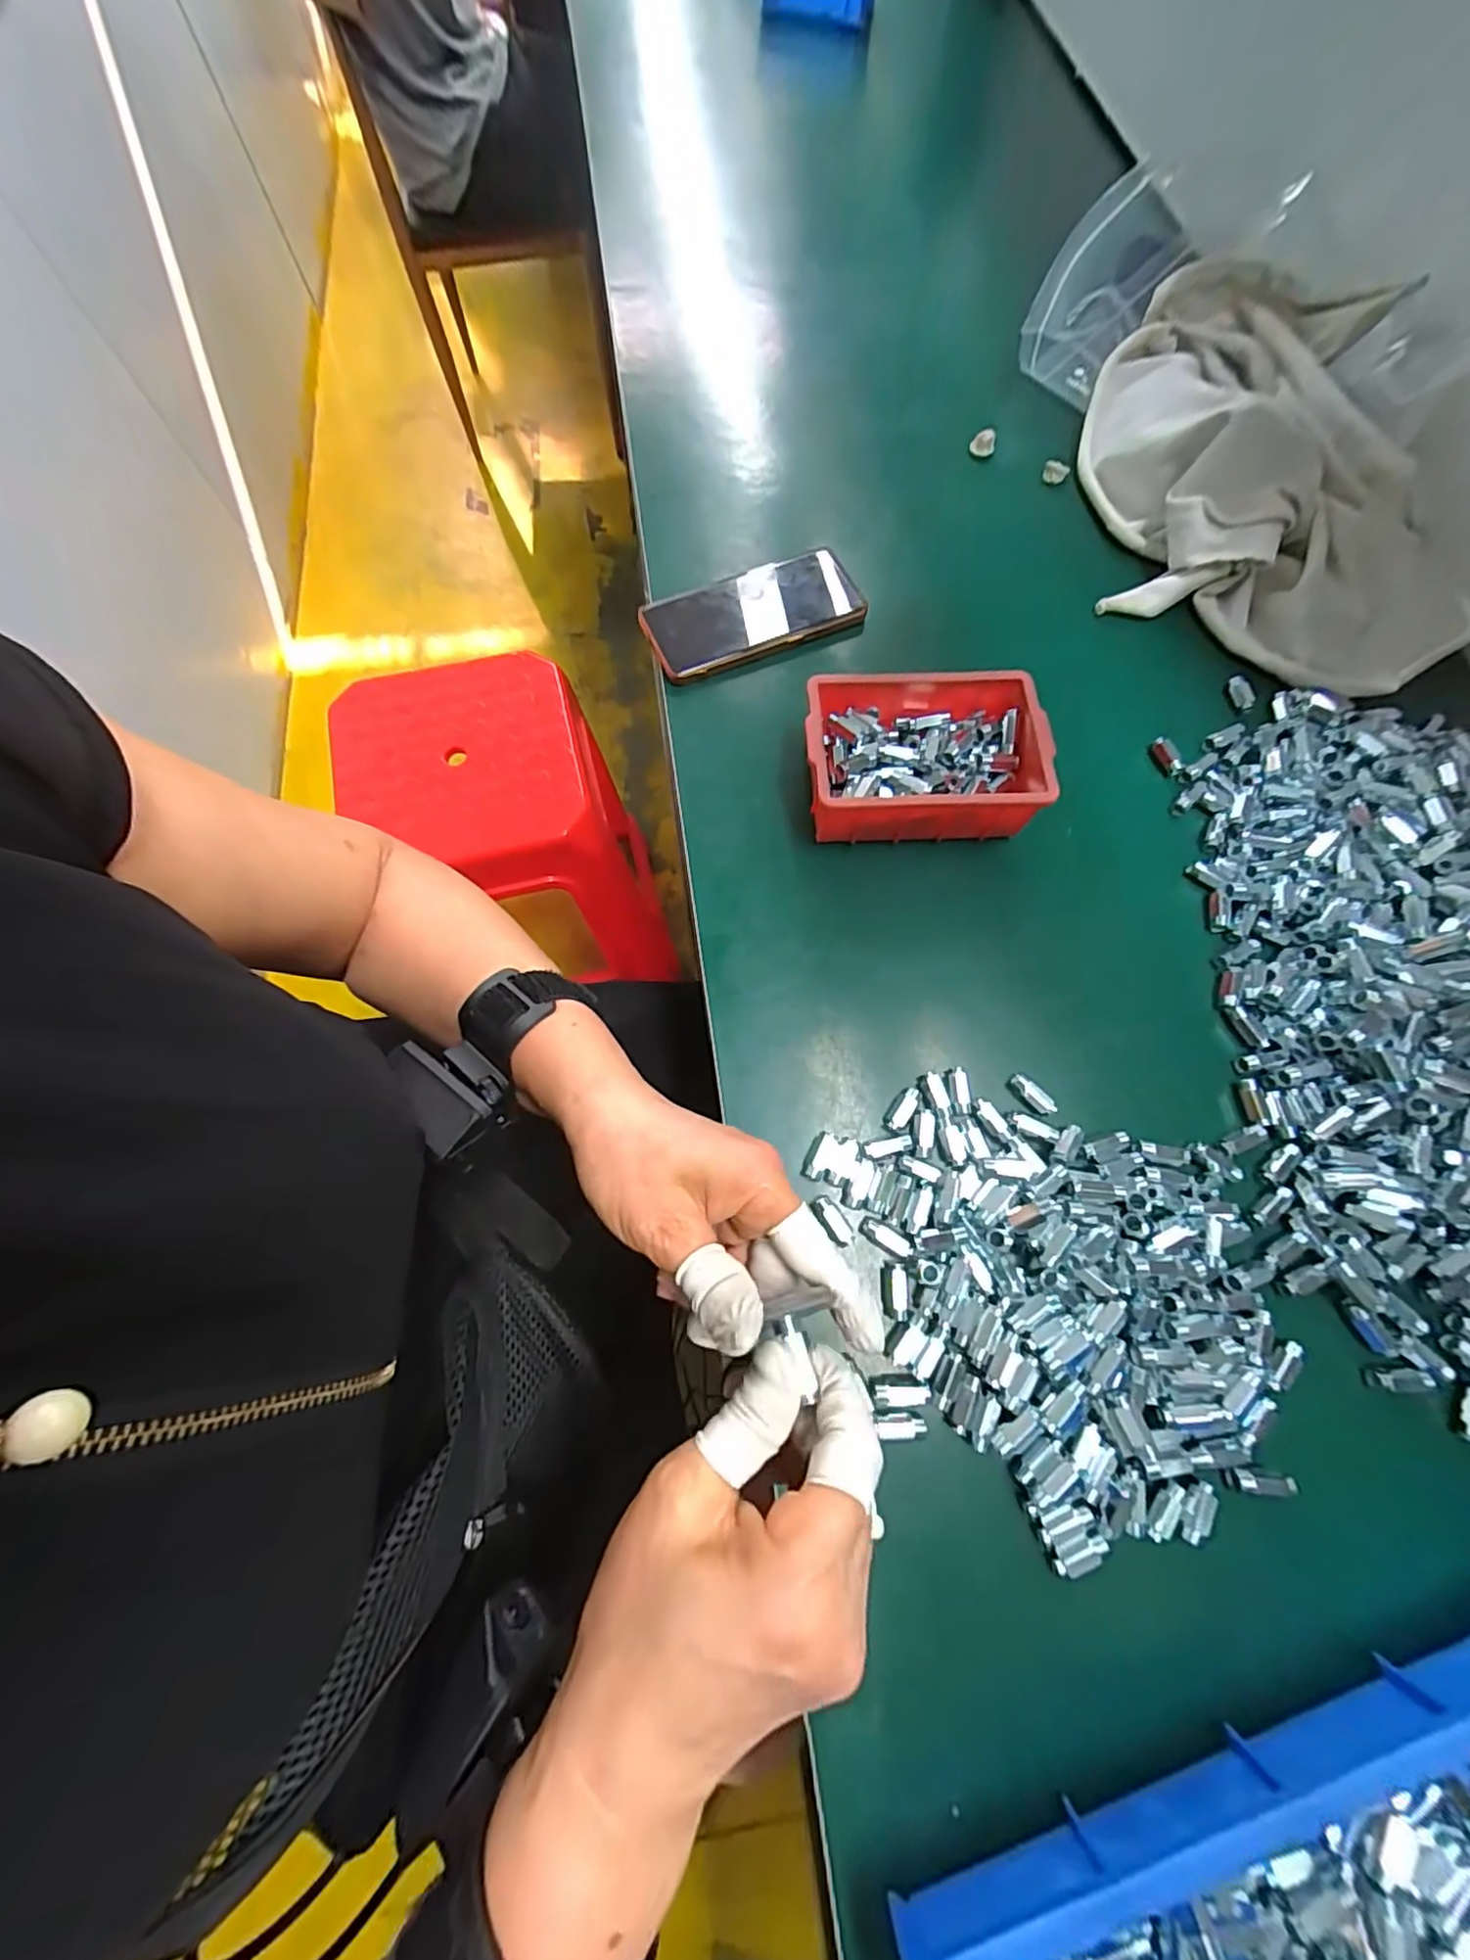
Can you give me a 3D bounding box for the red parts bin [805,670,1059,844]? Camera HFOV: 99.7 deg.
[{"bbox_3d":[0.121,-0.143,0.407,0.154,0.055,0.102,-5,71,-2],"label":"red parts bin"}]

